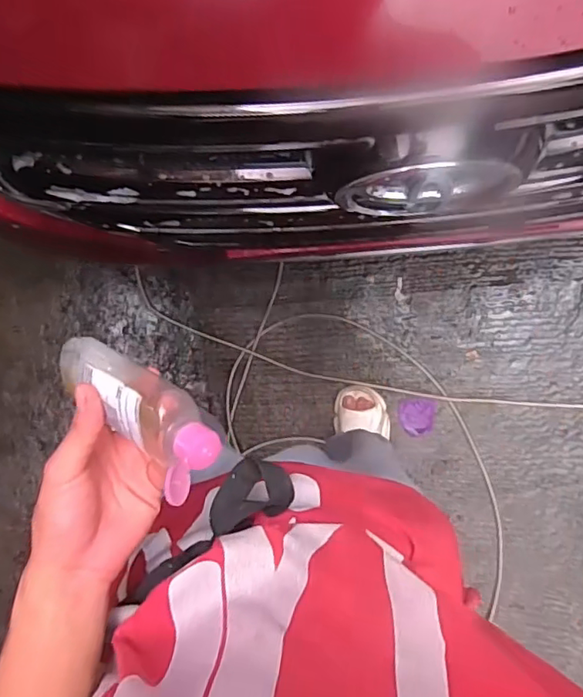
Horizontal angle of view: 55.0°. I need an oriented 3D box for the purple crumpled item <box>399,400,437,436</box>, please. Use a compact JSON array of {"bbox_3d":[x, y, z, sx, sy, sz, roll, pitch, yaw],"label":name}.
[{"bbox_3d":[0.283,0.157,1.266,0.075,0.009,0.081,6,90,10],"label":"purple crumpled item"}]

